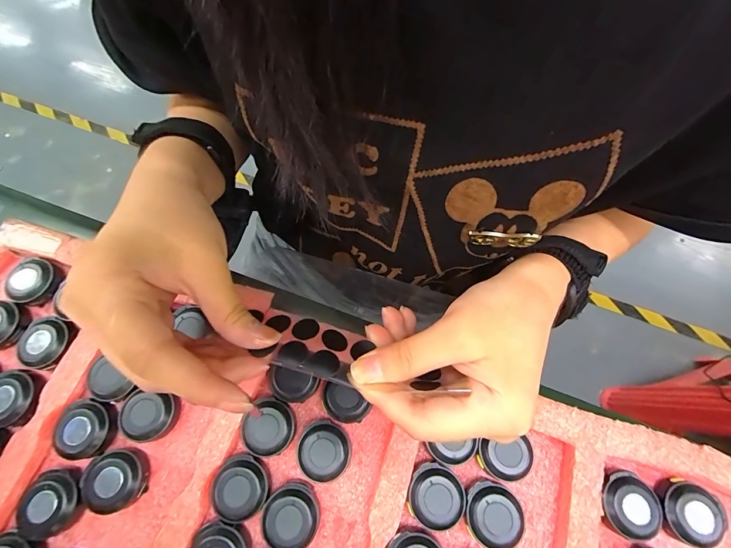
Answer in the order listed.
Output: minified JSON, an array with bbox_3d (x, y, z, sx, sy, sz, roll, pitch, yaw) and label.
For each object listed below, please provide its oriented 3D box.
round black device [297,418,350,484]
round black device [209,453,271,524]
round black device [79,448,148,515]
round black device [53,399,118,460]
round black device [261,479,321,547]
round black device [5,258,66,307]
[{"bbox_3d":[-0.023,0.098,0.184,0.028,0.012,0.029,0,69,-1],"label":"round black device"},{"bbox_3d":[-0.066,0.113,0.178,0.029,0.012,0.029,0,69,-1],"label":"round black device"},{"bbox_3d":[-0.133,0.110,0.179,0.029,0.013,0.027,0,69,-1],"label":"round black device"},{"bbox_3d":[-0.156,0.086,0.186,0.027,0.013,0.029,0,69,-1],"label":"round black device"},{"bbox_3d":[-0.038,0.126,0.174,0.028,0.013,0.029,0,69,-1],"label":"round black device"},{"bbox_3d":[-0.211,0.004,0.213,0.023,0.012,0.029,14,70,4],"label":"round black device"}]

